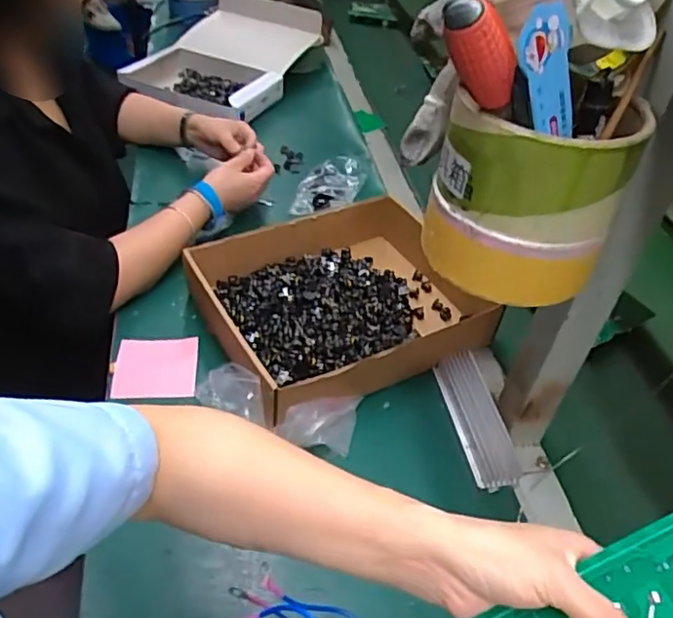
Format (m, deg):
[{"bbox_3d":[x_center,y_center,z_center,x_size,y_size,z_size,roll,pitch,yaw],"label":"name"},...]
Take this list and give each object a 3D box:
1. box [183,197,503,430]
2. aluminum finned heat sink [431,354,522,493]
[{"bbox_3d":[0.007,-0.013,0.717,0.309,0.078,0.252,-19,50,-24],"label":"box"},{"bbox_3d":[0.147,0.115,0.636,0.046,0.012,0.143,-17,65,-1],"label":"aluminum finned heat sink"}]

